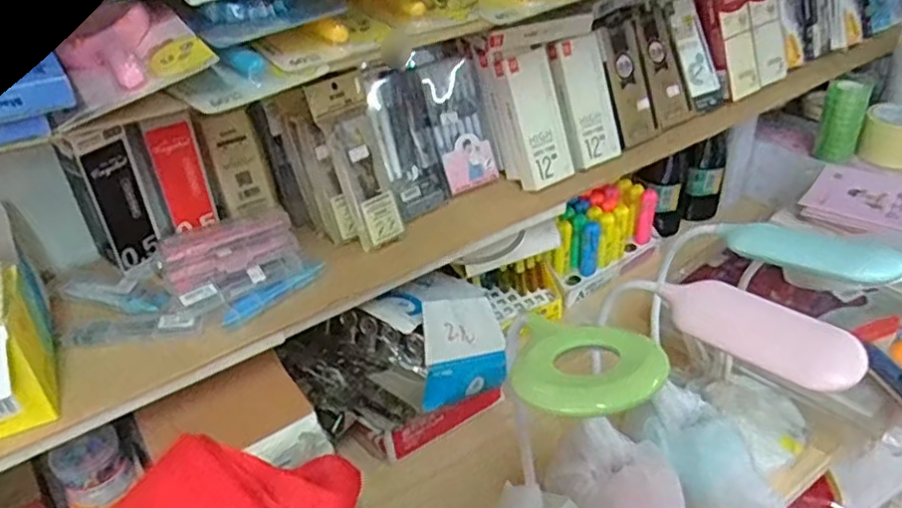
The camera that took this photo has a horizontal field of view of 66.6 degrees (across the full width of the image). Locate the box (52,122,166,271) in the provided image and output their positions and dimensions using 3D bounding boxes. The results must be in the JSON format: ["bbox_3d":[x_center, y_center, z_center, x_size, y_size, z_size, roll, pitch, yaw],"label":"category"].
[{"bbox_3d":[-0.311,-0.055,0.629,0.060,0.130,0.044,-26,42,-29],"label":"box"}]

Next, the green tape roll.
[{"bbox_3d":[0.599,-0.206,1.048,0.060,0.165,0.056,-9,53,12],"label":"green tape roll"}]

